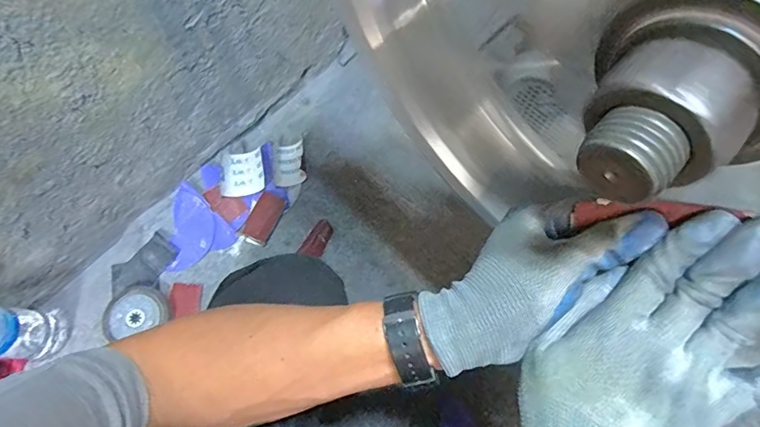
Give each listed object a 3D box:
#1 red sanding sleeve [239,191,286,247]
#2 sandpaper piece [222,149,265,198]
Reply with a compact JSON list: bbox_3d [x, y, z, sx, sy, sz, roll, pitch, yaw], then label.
[{"bbox_3d":[-0.226,0.009,0.893,0.055,0.018,0.099,23,71,5],"label":"red sanding sleeve"},{"bbox_3d":[-0.278,-0.078,0.924,0.080,0.015,0.095,-4,76,-25],"label":"sandpaper piece"}]

